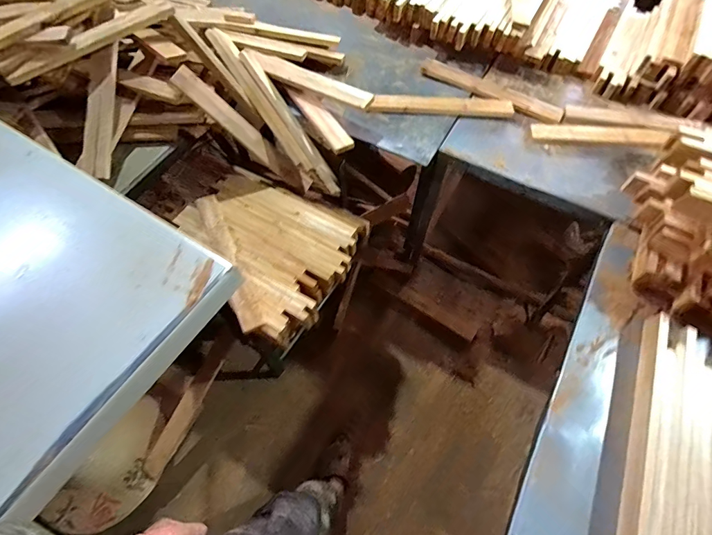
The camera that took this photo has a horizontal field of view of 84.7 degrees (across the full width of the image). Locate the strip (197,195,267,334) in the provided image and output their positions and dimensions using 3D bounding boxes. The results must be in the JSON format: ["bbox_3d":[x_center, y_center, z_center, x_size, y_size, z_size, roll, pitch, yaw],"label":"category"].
[{"bbox_3d":[-0.357,-0.033,1.076,0.061,0.027,0.452,-23,63,-12],"label":"strip"}]

